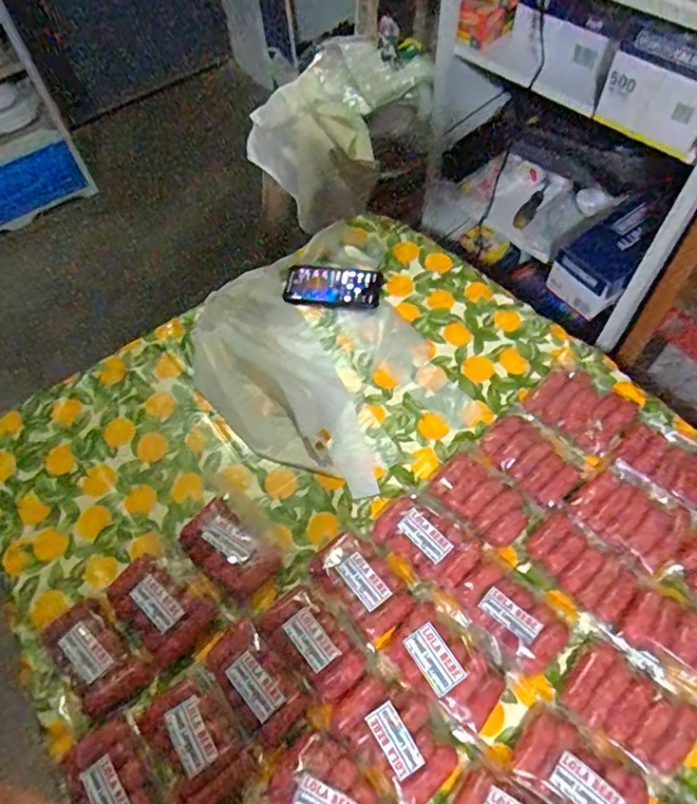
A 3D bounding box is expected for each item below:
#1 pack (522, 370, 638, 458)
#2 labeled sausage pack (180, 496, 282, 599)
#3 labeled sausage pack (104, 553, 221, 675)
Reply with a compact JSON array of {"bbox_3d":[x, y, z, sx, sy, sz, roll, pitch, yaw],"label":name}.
[{"bbox_3d":[0.339,0.007,0.843,0.131,0.025,0.099,37,68,22],"label":"pack"},{"bbox_3d":[-0.159,0.191,0.758,0.132,0.028,0.080,36,68,22],"label":"labeled sausage pack"},{"bbox_3d":[-0.234,0.254,0.726,0.093,0.029,0.129,-40,65,-19],"label":"labeled sausage pack"}]

